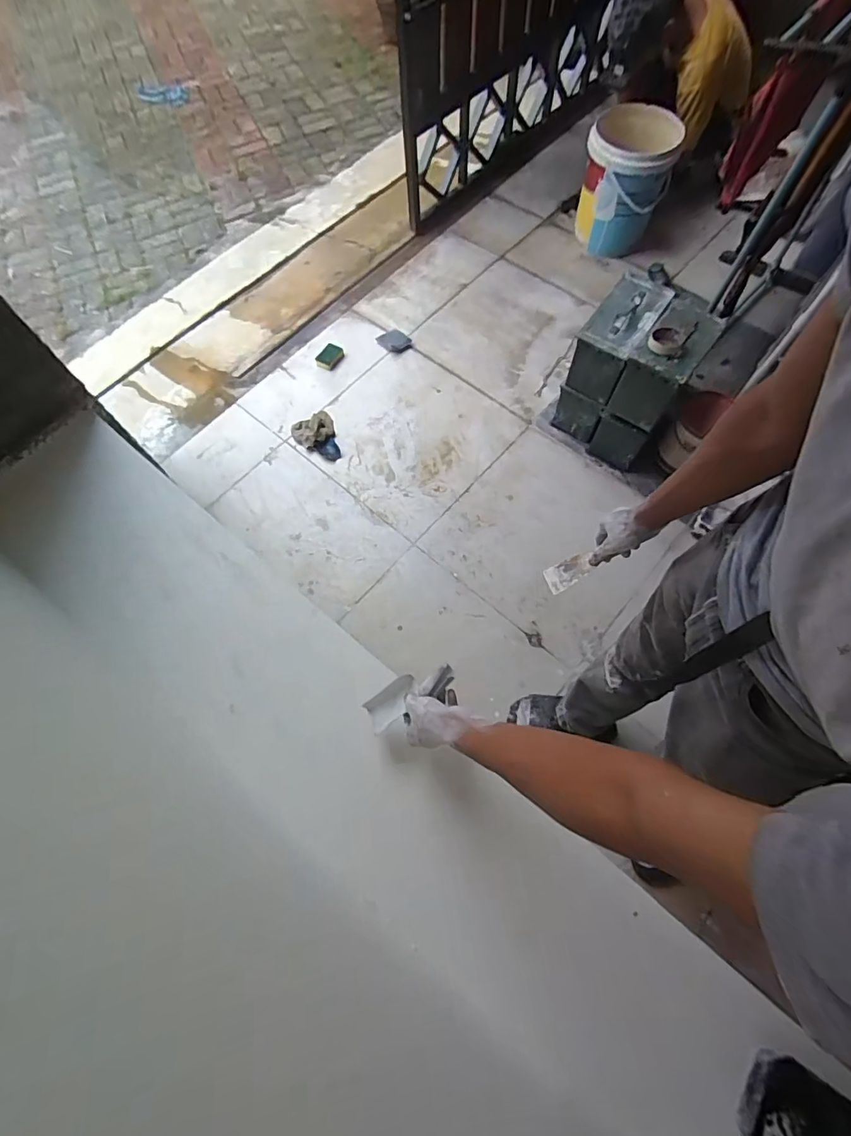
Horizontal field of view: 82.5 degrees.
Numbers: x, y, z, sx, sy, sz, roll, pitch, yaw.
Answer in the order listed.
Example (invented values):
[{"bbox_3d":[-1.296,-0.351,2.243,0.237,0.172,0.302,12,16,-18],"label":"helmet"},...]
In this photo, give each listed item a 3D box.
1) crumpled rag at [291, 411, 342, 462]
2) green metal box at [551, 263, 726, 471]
[{"bbox_3d":[-0.381,-0.452,1.665,0.143,0.036,0.201,-14,68,-5],"label":"crumpled rag"},{"bbox_3d":[0.627,-0.593,1.493,0.333,0.402,0.354,35,72,14],"label":"green metal box"}]

